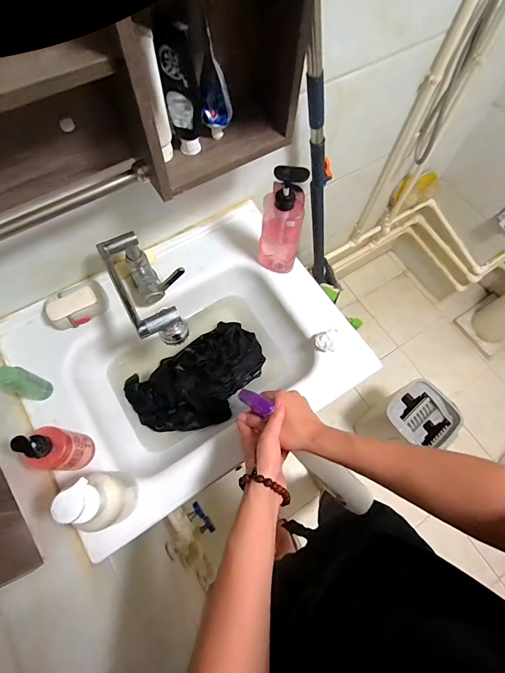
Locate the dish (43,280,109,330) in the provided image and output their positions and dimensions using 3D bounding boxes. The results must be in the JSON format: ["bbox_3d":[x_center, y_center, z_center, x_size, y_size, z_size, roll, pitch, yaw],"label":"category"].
[{"bbox_3d":[-0.347,-0.068,0.678,0.116,0.047,0.077,-24,72,-12],"label":"dish"}]

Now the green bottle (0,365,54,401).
[{"bbox_3d":[-0.385,0.080,0.594,0.030,0.116,0.041,21,69,5],"label":"green bottle"}]

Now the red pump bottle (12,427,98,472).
[{"bbox_3d":[-0.292,0.170,0.526,0.047,0.168,0.061,11,68,1],"label":"red pump bottle"}]

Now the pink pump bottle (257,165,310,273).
[{"bbox_3d":[0.056,-0.213,0.652,0.079,0.240,0.060,7,68,0],"label":"pink pump bottle"}]

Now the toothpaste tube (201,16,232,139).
[{"bbox_3d":[-0.049,-0.328,0.469,0.043,0.138,0.041,-3,69,-4],"label":"toothpaste tube"}]

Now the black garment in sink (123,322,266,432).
[{"bbox_3d":[-0.105,0.089,0.735,0.298,0.067,0.190,-32,74,-14],"label":"black garment in sink"}]

